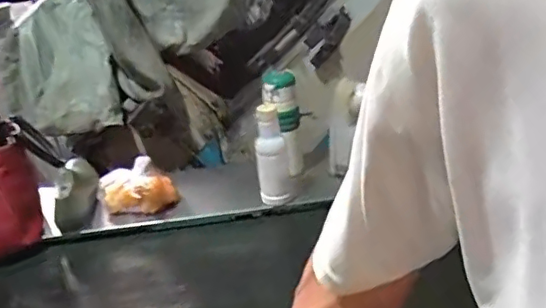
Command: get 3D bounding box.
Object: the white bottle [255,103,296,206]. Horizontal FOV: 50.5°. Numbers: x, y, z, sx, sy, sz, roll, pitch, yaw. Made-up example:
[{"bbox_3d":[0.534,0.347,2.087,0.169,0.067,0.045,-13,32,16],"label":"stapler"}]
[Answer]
[{"bbox_3d":[0.001,0.002,1.131,0.066,0.188,0.056,-4,26,6],"label":"white bottle"}]

